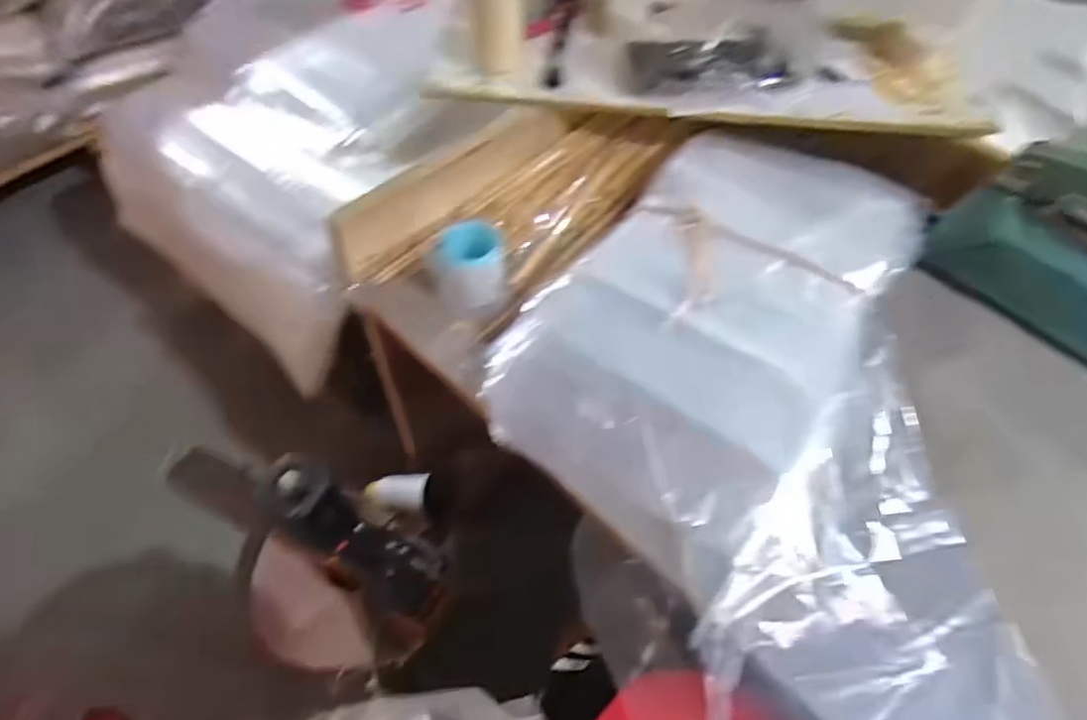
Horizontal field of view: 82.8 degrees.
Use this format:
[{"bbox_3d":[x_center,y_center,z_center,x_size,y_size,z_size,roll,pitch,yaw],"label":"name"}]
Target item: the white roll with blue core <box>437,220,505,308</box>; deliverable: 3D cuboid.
[{"bbox_3d":[-0.062,-0.081,0.526,0.055,0.049,0.055,0,55,1],"label":"white roll with blue core"}]

